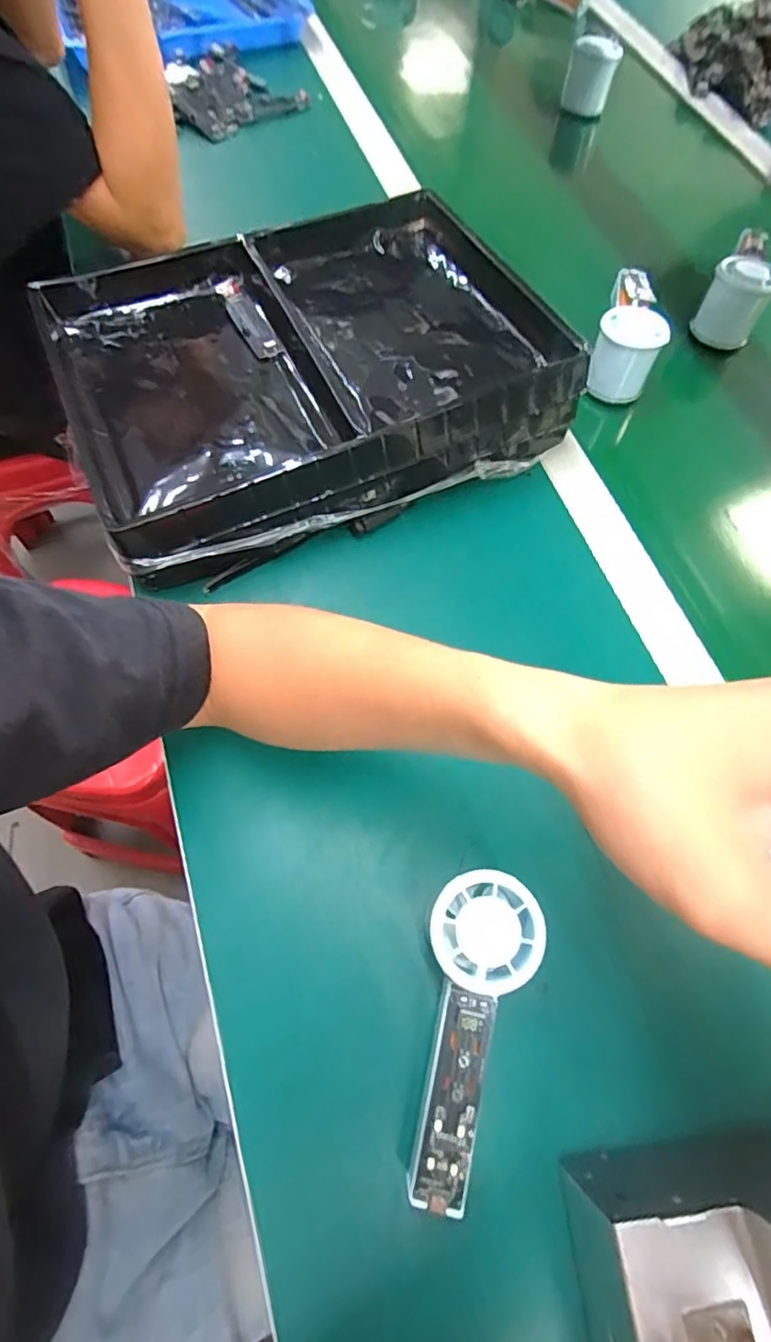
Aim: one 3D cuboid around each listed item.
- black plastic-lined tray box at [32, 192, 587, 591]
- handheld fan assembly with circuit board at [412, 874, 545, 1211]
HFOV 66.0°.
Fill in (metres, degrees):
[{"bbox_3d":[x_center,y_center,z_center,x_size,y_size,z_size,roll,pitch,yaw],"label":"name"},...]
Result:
[{"bbox_3d":[-0.064,-0.253,0.491,0.378,0.069,0.289,-21,68,-11],"label":"black plastic-lined tray box"},{"bbox_3d":[0.041,0.178,0.293,0.053,0.028,0.146,13,66,4],"label":"handheld fan assembly with circuit board"}]

